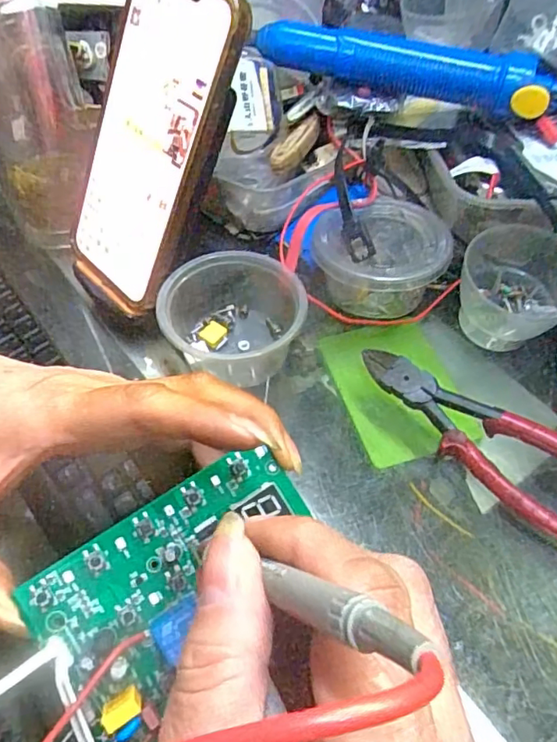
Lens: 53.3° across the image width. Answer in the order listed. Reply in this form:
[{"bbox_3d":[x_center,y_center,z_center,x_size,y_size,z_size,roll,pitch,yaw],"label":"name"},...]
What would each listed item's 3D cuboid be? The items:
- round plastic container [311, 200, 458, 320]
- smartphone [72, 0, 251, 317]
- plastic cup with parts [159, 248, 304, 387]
[{"bbox_3d":[0.063,-0.069,0.336,0.074,0.040,0.078,0,53,0],"label":"round plastic container"},{"bbox_3d":[-0.068,-0.117,0.297,0.080,0.163,0.018,39,31,25],"label":"smartphone"},{"bbox_3d":[-0.027,-0.029,0.312,0.076,0.044,0.082,0,53,0],"label":"plastic cup with parts"}]

